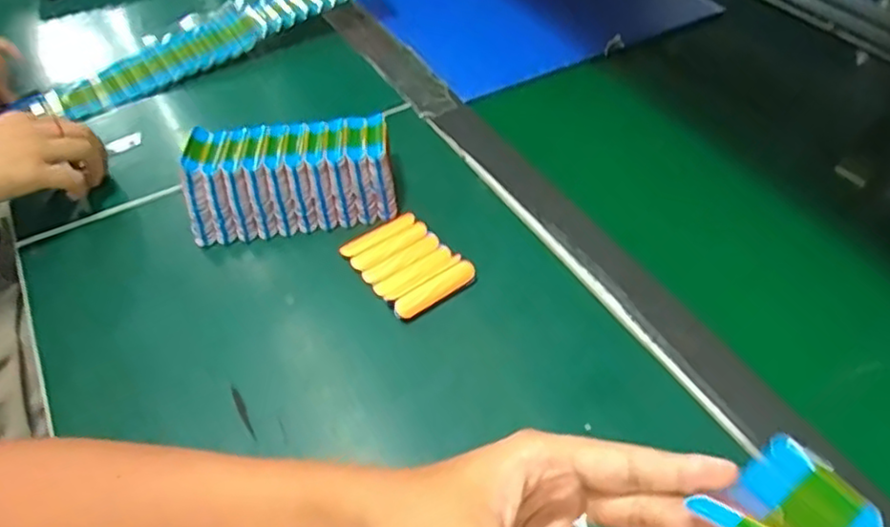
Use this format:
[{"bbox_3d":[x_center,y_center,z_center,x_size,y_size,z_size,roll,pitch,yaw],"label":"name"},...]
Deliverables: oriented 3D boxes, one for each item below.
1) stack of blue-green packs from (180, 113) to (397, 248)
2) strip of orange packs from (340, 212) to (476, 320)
[{"bbox_3d":[-0.120,-0.068,0.533,0.154,0.052,0.088,-7,46,-5],"label":"stack of blue-green packs"},{"bbox_3d":[-0.029,-0.002,0.492,0.065,0.011,0.087,-29,52,-23],"label":"strip of orange packs"}]

